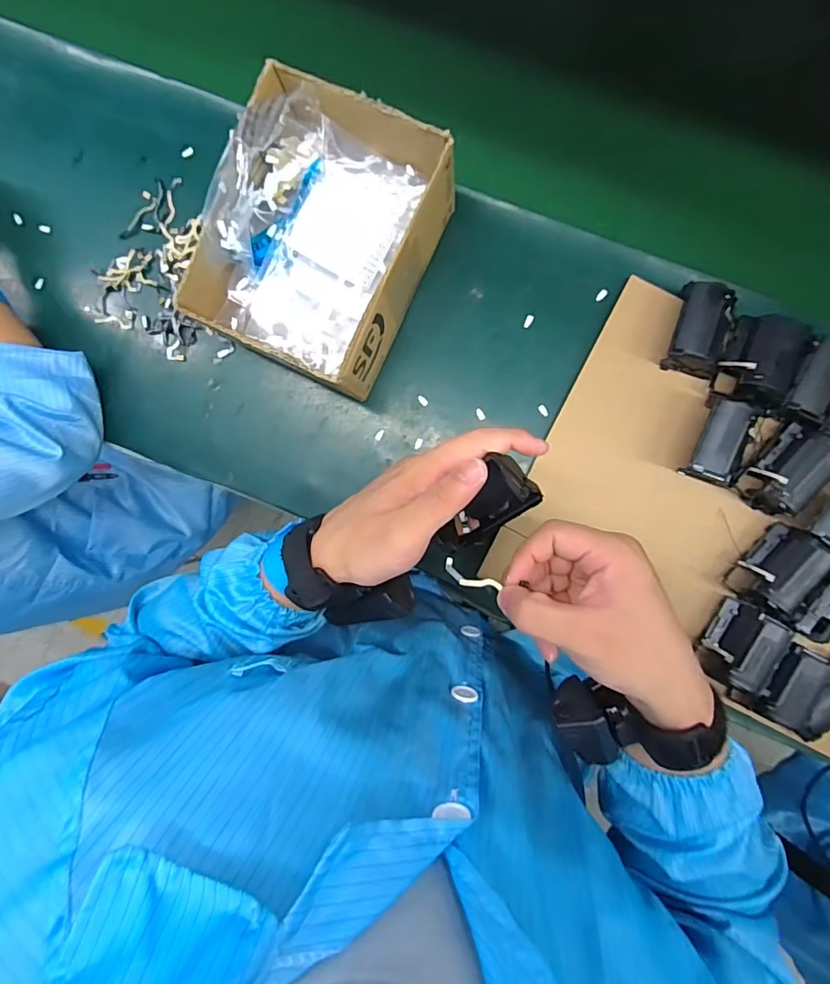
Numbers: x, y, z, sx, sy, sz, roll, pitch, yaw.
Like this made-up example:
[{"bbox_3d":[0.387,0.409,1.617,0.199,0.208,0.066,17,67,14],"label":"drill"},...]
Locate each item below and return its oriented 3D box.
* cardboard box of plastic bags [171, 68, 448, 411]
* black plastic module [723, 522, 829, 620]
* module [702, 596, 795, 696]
[{"bbox_3d":[-0.076,-0.201,0.404,0.150,0.121,0.196,25,92,4],"label":"cardboard box of plastic bags"},{"bbox_3d":[0.309,0.065,0.410,0.049,0.040,0.071,31,92,4],"label":"black plastic module"},{"bbox_3d":[0.280,0.130,0.410,0.044,0.038,0.065,26,92,4],"label":"module"}]

